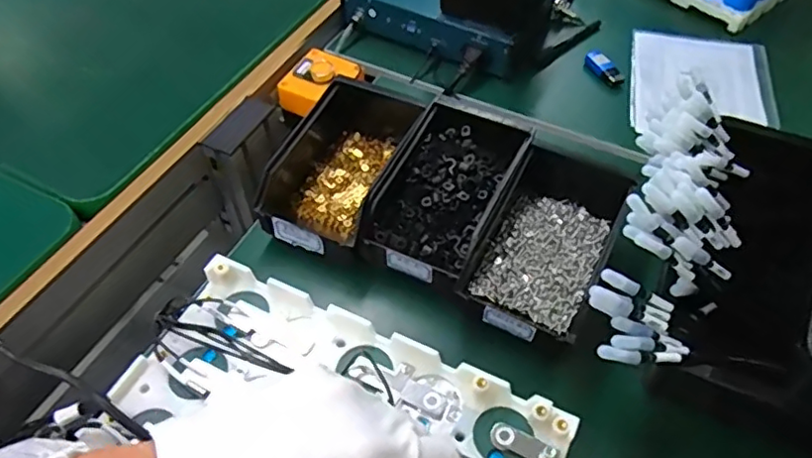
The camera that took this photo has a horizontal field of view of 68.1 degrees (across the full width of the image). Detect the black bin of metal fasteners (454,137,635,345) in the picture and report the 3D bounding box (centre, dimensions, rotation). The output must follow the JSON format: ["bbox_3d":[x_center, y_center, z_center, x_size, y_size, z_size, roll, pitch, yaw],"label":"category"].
[{"bbox_3d":[0.134,0.002,0.541,0.104,0.058,0.212,23,55,17],"label":"black bin of metal fasteners"}]

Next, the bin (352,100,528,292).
[{"bbox_3d":[0.041,-0.034,0.564,0.103,0.060,0.173,21,54,15],"label":"bin"}]

